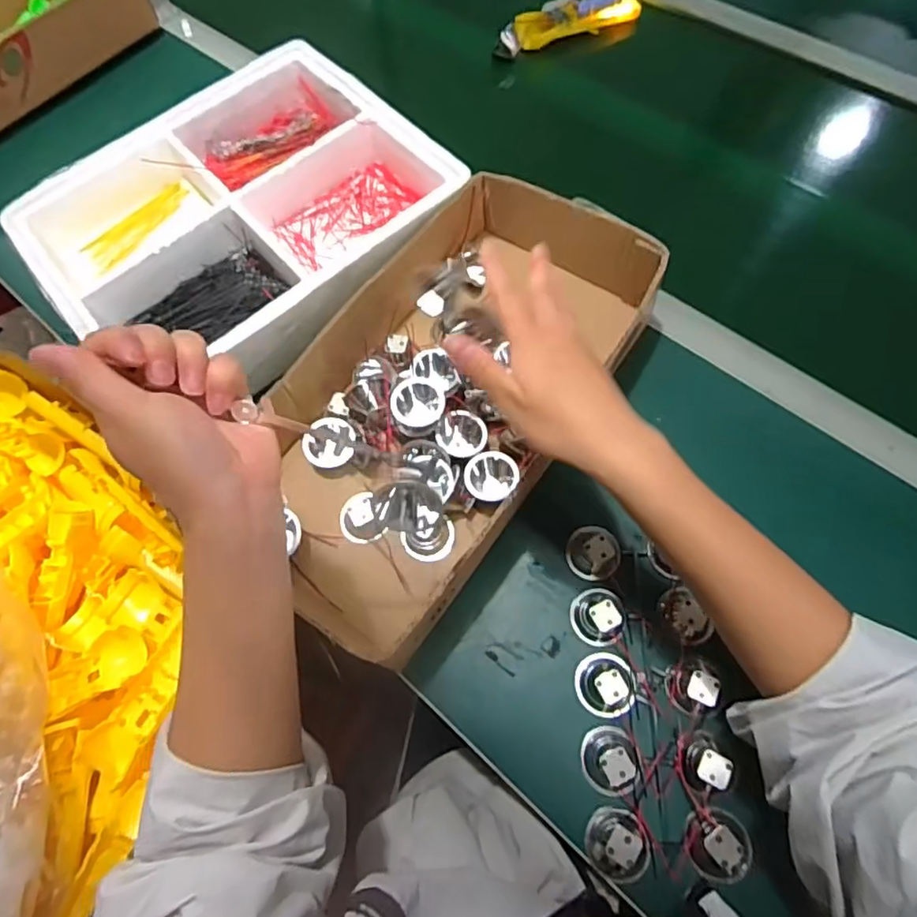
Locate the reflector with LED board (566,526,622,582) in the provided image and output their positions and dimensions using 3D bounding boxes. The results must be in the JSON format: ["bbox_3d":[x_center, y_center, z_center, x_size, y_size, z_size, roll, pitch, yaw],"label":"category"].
[{"bbox_3d":[0.113,0.076,0.490,0.043,0.025,0.043,-1,66,3],"label":"reflector with LED board"}]

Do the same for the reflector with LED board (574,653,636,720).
[{"bbox_3d":[0.114,0.172,0.450,0.044,0.034,0.045,7,67,6],"label":"reflector with LED board"}]

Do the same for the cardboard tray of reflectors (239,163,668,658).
[{"bbox_3d":[-0.012,-0.057,0.526,0.221,0.083,0.422,34,72,16],"label":"cardboard tray of reflectors"}]

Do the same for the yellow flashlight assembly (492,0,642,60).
[{"bbox_3d":[0.143,-0.581,0.783,0.200,0.032,0.046,-22,67,-7],"label":"yellow flashlight assembly"}]

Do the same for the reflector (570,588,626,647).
[{"bbox_3d":[0.112,0.124,0.469,0.043,0.030,0.043,-1,66,3],"label":"reflector"}]

